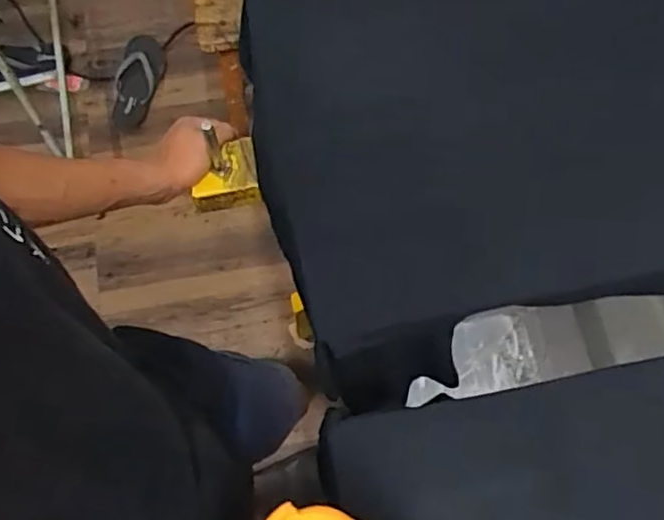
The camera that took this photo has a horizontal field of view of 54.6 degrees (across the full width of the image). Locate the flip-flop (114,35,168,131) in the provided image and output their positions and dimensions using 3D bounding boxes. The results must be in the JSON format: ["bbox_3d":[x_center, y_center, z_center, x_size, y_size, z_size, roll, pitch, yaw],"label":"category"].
[{"bbox_3d":[-0.501,-0.470,1.670,0.118,0.035,0.280,2,69,2],"label":"flip-flop"}]

